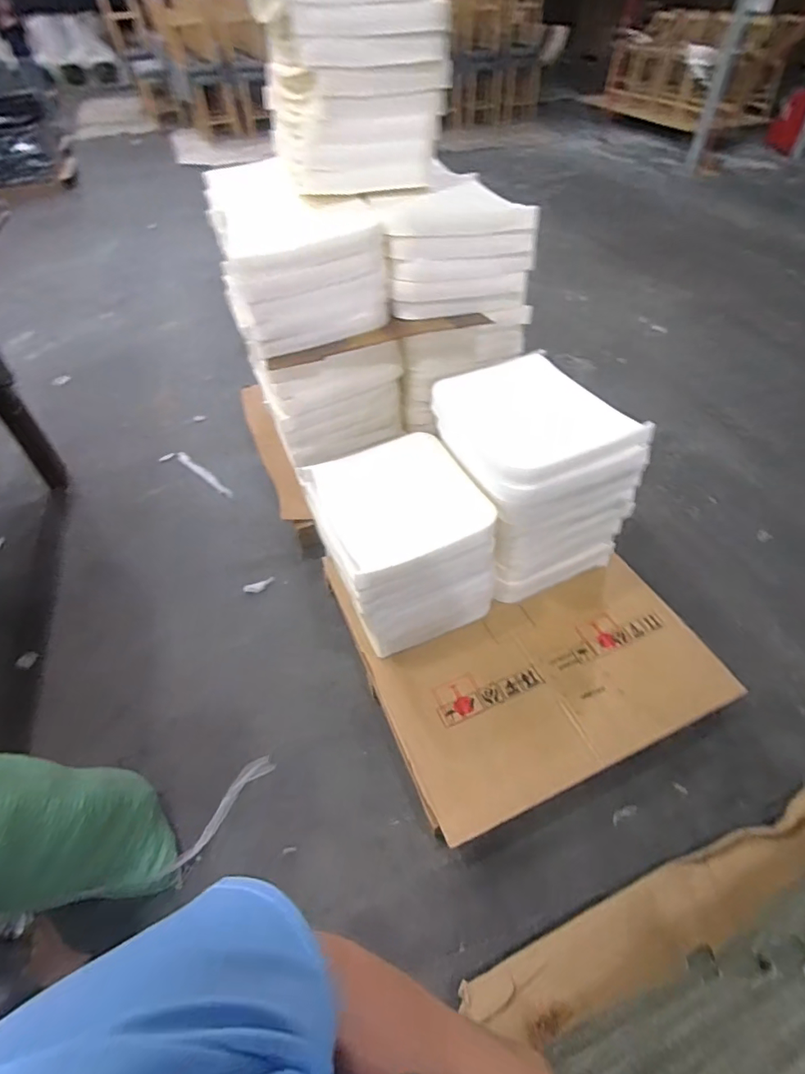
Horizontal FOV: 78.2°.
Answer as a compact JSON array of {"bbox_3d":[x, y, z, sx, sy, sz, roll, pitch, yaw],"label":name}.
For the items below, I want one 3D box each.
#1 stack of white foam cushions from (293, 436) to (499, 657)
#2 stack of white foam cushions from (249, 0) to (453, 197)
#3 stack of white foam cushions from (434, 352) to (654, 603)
[{"bbox_3d":[-0.009,0.014,1.513,0.427,0.395,0.474,-20,52,-16],"label":"stack of white foam cushions"},{"bbox_3d":[-0.150,-1.347,1.436,0.450,0.508,0.398,-15,50,-12],"label":"stack of white foam cushions"},{"bbox_3d":[0.391,-0.187,1.538,0.437,0.556,0.479,-20,52,-16],"label":"stack of white foam cushions"}]

